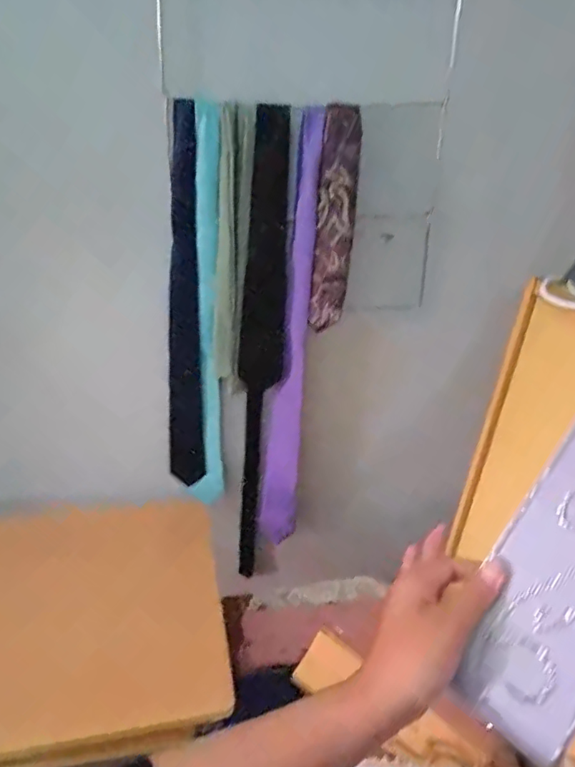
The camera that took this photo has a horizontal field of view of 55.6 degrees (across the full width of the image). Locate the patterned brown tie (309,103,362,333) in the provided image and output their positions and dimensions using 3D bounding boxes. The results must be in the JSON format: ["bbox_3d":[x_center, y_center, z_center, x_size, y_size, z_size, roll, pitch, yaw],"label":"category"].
[{"bbox_3d":[0.080,-0.264,0.911,0.064,0.352,0.029,7,29,4],"label":"patterned brown tie"}]

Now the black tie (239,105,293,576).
[{"bbox_3d":[-0.050,-0.009,1.063,0.083,0.946,0.026,3,26,-7],"label":"black tie"}]

